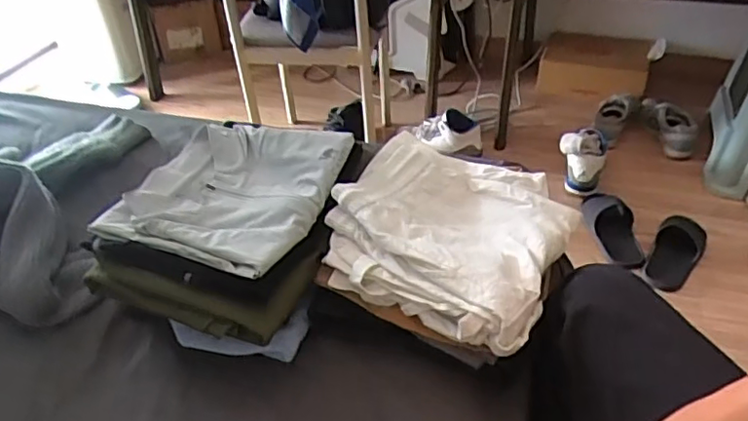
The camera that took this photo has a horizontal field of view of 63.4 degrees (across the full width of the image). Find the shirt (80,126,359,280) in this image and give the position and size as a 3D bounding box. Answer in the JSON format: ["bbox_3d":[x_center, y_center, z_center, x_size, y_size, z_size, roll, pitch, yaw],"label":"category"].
[{"bbox_3d":[-0.178,-0.029,0.764,0.237,0.034,0.252,13,42,19],"label":"shirt"}]

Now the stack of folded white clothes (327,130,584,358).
[{"bbox_3d":[0.092,0.017,0.755,0.273,0.064,0.291,17,44,23],"label":"stack of folded white clothes"}]

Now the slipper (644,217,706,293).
[{"bbox_3d":[0.703,0.086,1.402,0.103,0.053,0.246,22,46,28],"label":"slipper"}]

